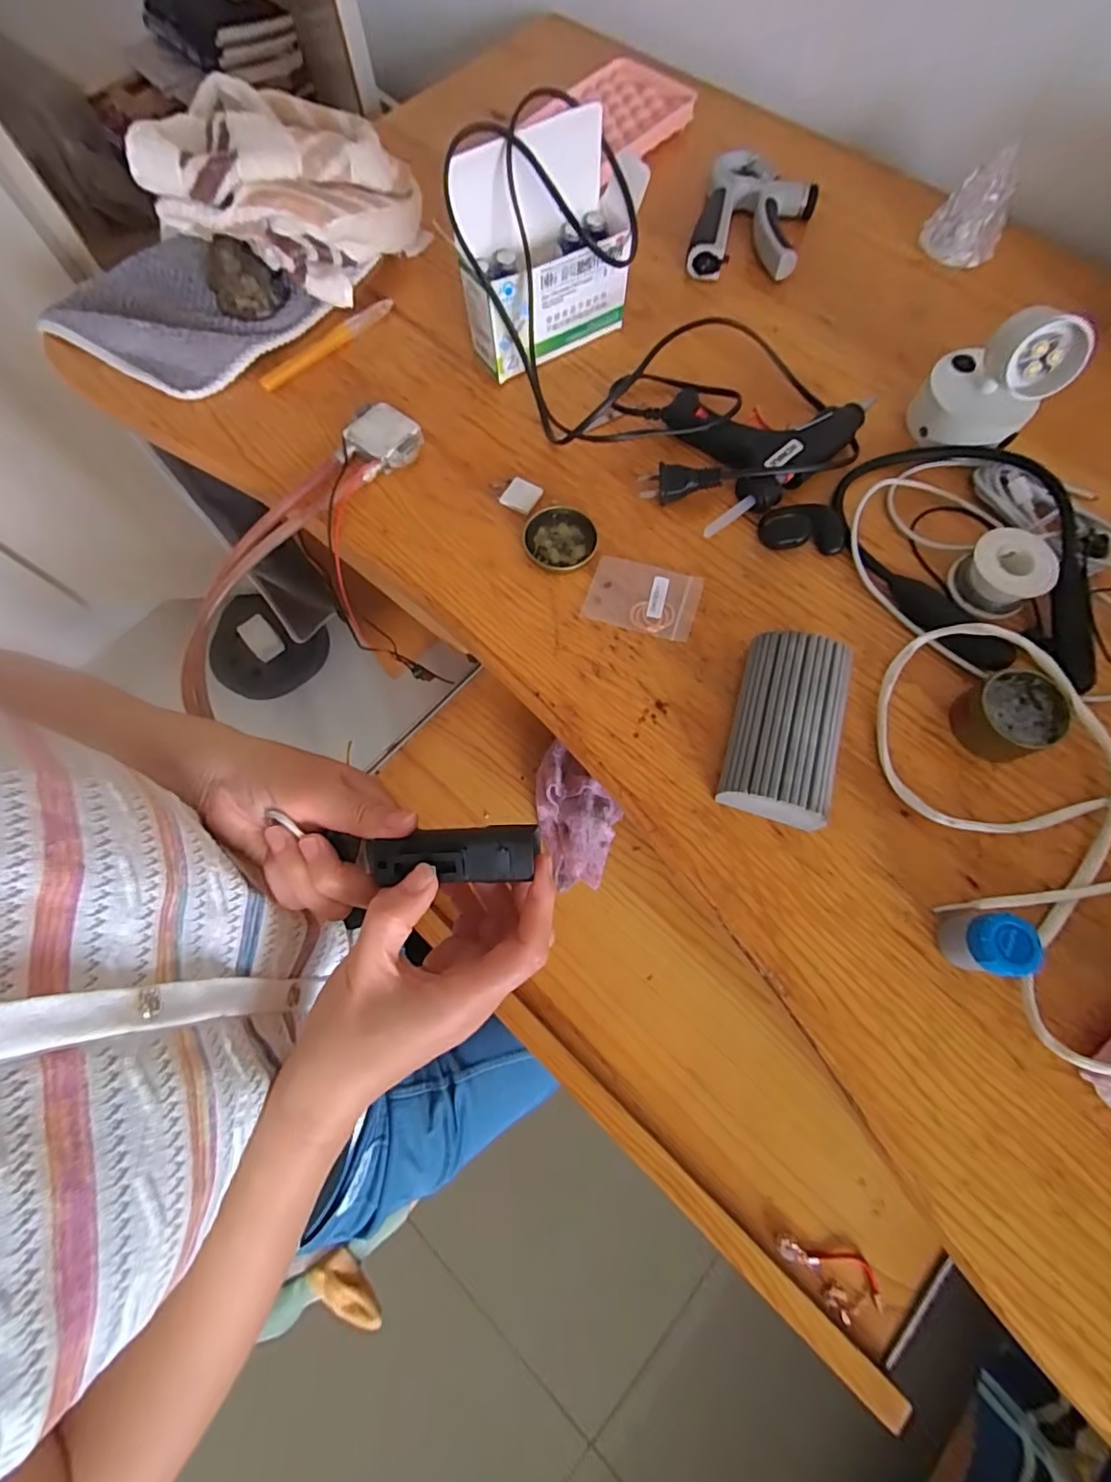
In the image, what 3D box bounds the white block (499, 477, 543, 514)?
[{"bbox_3d":[-0.024,-0.178,0.404,0.025,0.004,0.025,26,73,9],"label":"white block"}]

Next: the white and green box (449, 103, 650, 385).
[{"bbox_3d":[-0.005,-0.347,0.401,0.126,0.120,0.065,-34,74,-10],"label":"white and green box"}]

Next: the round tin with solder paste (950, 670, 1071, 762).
[{"bbox_3d":[0.268,-0.015,0.331,0.046,0.027,0.046,0,71,1],"label":"round tin with solder paste"}]

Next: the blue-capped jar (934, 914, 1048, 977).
[{"bbox_3d":[0.222,0.104,0.288,0.026,0.040,0.028,0,71,1],"label":"blue-capped jar"}]

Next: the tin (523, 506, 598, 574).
[{"bbox_3d":[0.003,-0.142,0.393,0.050,0.005,0.052,0,71,1],"label":"tin"}]

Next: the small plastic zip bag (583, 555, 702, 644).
[{"bbox_3d":[0.059,-0.097,0.378,0.071,0.004,0.049,17,72,6],"label":"small plastic zip bag"}]

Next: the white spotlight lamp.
[{"bbox_3d":[0.293,-0.246,0.369,0.071,0.094,0.074,33,75,11],"label":"white spotlight lamp"}]

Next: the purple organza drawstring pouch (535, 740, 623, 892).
[{"bbox_3d":[0.017,0.055,0.427,0.061,0.029,0.108,-2,71,0],"label":"purple organza drawstring pouch"}]

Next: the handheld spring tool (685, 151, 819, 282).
[{"bbox_3d":[0.171,-0.451,0.483,0.092,0.028,0.149,14,72,5],"label":"handheld spring tool"}]

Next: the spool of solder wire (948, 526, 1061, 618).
[{"bbox_3d":[0.291,-0.109,0.364,0.046,0.033,0.048,0,71,1],"label":"spool of solder wire"}]

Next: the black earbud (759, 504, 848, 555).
[{"bbox_3d":[0.171,-0.148,0.389,0.055,0.014,0.035,5,71,2],"label":"black earbud"}]

